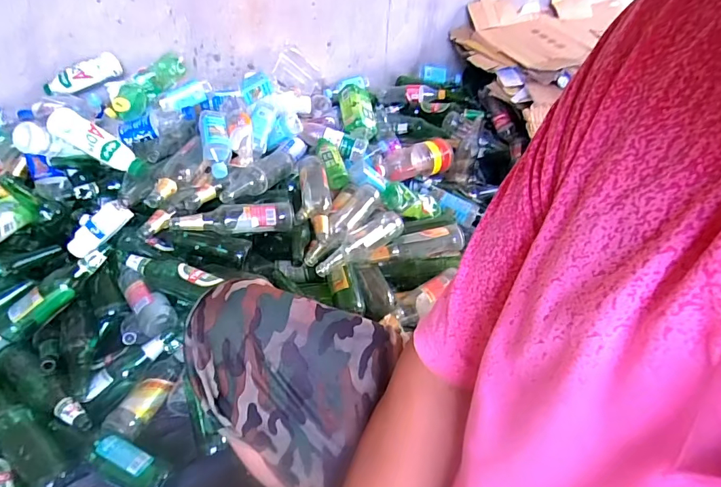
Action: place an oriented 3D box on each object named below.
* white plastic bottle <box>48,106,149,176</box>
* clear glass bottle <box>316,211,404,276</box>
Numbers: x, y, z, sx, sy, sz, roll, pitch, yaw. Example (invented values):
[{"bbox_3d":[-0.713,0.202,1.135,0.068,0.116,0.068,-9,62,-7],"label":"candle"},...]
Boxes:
[{"bbox_3d":[-0.561,-0.210,0.912,0.202,0.064,0.057,32,39,-16],"label":"white plastic bottle"},{"bbox_3d":[-0.009,-0.001,1.002,0.278,0.053,0.079,-32,52,-33],"label":"clear glass bottle"}]

